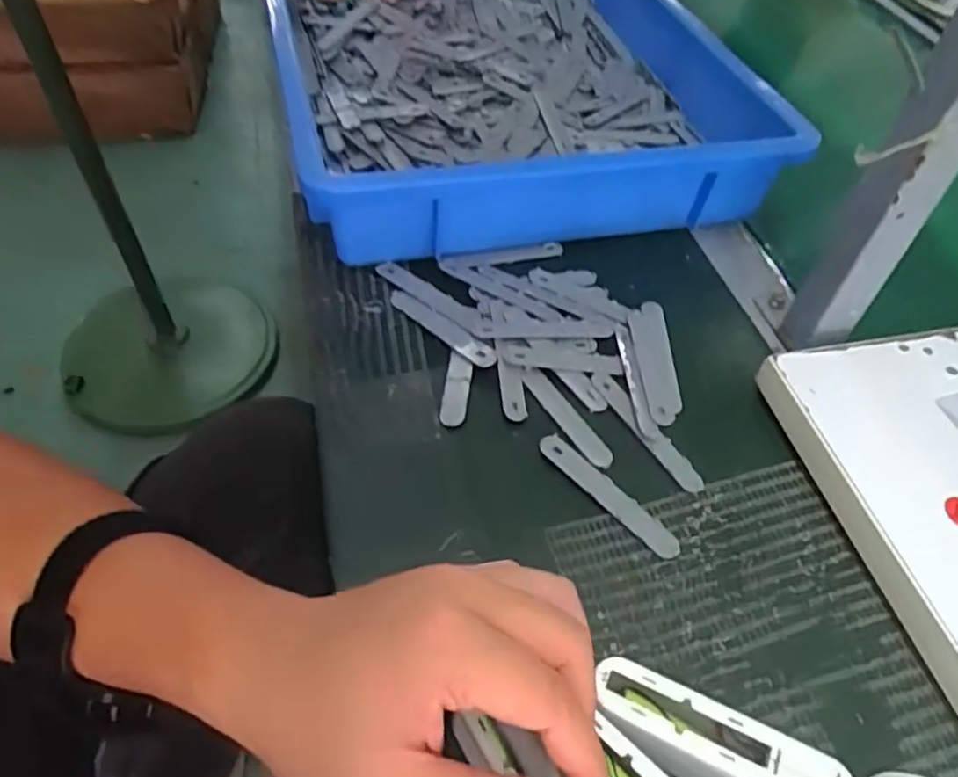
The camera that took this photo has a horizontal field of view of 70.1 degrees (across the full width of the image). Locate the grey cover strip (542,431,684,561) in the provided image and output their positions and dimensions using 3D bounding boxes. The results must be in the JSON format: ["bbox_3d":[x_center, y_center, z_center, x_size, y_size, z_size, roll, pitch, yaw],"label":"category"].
[{"bbox_3d":[0.073,0.059,0.385,0.015,0.005,0.094,-36,62,-28],"label":"grey cover strip"}]

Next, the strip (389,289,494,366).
[{"bbox_3d":[-0.026,-0.042,0.453,0.094,0.007,0.014,38,58,24],"label":"strip"}]

